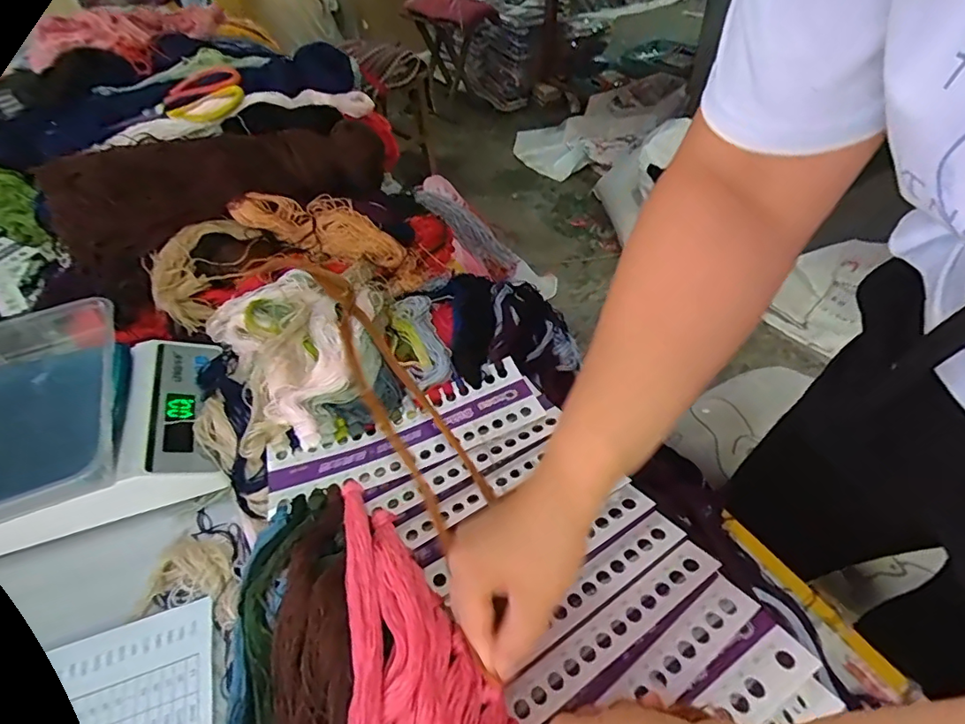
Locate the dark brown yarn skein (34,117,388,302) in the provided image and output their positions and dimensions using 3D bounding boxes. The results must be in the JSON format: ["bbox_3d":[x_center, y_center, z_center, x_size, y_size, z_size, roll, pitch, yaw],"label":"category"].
[{"bbox_3d":[-0.329,-0.233,0.682,0.391,0.106,0.131,-26,50,-21],"label":"dark brown yarn skein"}]

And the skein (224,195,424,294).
[{"bbox_3d":[-0.187,-0.161,0.689,0.252,0.048,0.086,20,47,-18],"label":"skein"}]

